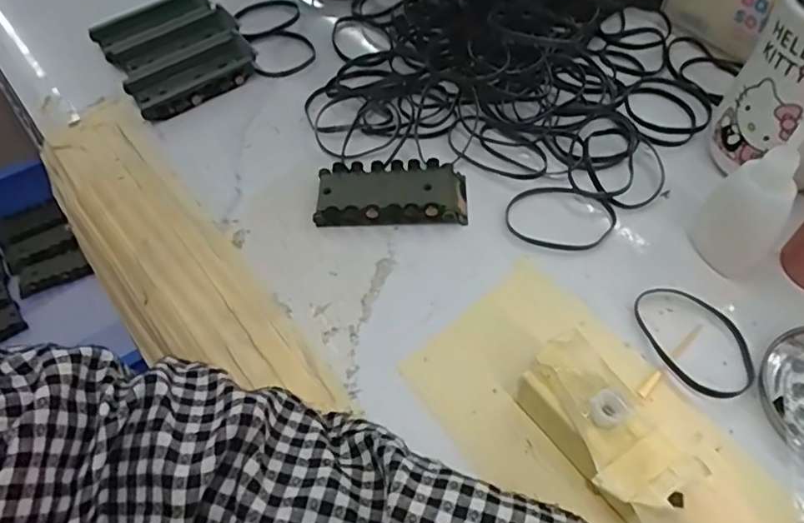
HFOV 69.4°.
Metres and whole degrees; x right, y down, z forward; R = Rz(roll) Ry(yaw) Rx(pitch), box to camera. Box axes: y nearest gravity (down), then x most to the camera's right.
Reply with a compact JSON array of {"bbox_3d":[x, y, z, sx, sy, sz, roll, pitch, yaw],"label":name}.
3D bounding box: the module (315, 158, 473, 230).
[{"bbox_3d":[-0.006,-0.045,0.378,0.095,0.016,0.045,1,56,4],"label":"module"}]

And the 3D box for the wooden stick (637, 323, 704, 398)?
[{"bbox_3d":[0.145,0.052,0.312,0.060,0.004,0.005,-38,62,-21],"label":"wooden stick"}]

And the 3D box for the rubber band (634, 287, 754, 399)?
[{"bbox_3d":[0.161,0.042,0.317,0.048,0.004,0.070,-18,57,-9],"label":"rubber band"}]

